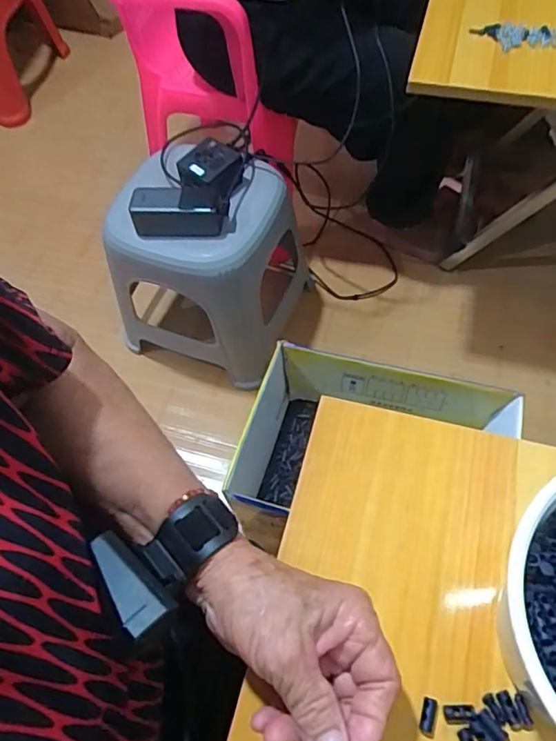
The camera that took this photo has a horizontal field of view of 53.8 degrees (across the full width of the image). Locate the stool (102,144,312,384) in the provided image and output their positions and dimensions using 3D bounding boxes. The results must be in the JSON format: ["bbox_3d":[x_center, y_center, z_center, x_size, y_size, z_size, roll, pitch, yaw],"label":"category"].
[{"bbox_3d":[-0.120,-0.178,0.971,0.277,0.356,0.268,10,62,10],"label":"stool"}]

